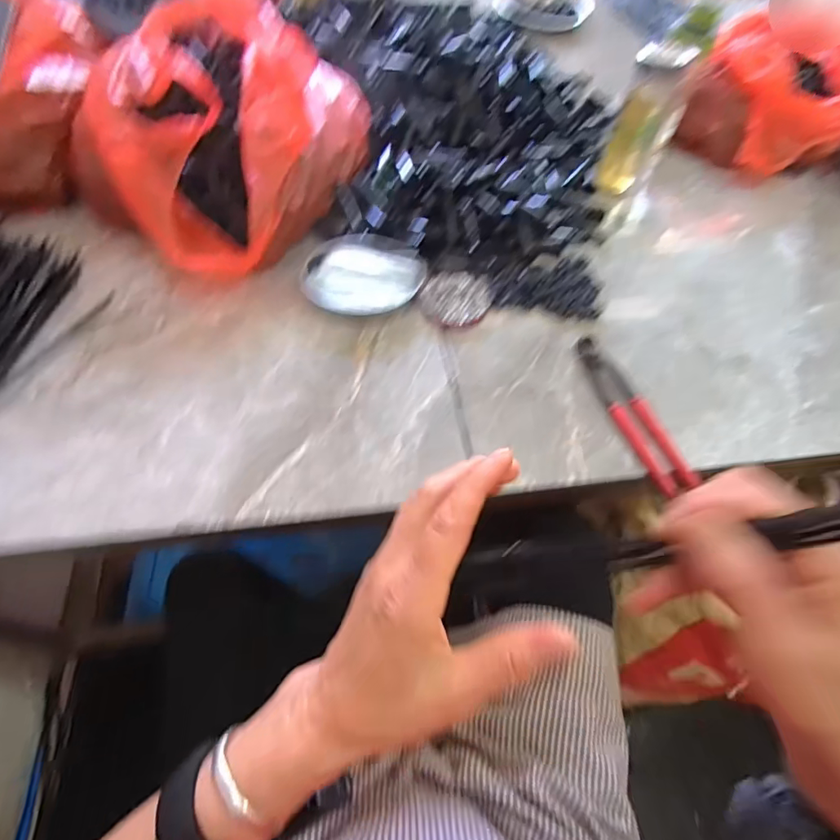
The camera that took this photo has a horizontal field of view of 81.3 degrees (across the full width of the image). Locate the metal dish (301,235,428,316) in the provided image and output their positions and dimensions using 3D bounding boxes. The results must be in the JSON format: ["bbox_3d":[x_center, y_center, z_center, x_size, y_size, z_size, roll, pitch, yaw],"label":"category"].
[{"bbox_3d":[-0.067,-0.168,0.594,0.142,0.034,0.115,1,60,-5],"label":"metal dish"}]

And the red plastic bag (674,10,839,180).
[{"bbox_3d":[0.579,-0.513,0.806,0.245,0.166,0.275,32,62,13],"label":"red plastic bag"}]

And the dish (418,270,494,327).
[{"bbox_3d":[0.045,-0.147,0.597,0.078,0.019,0.086,27,61,10],"label":"dish"}]

